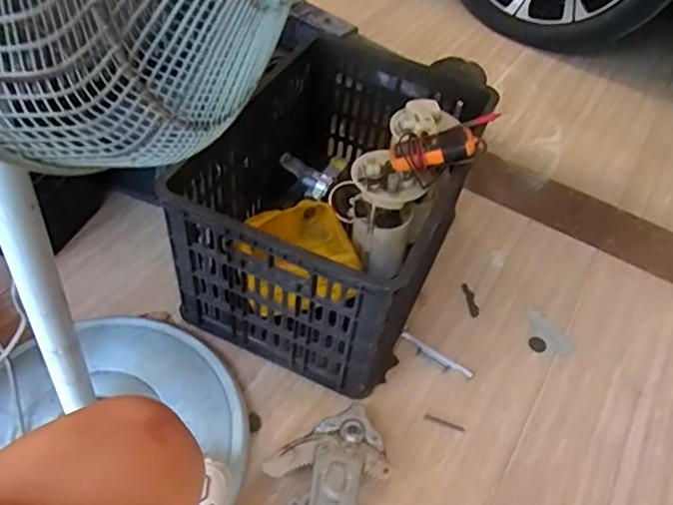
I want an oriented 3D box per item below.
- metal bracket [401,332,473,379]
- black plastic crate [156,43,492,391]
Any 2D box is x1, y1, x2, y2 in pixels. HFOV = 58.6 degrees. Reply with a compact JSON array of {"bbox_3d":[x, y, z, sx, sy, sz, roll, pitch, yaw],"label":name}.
[{"bbox_3d":[0.154,0.161,0.929,0.121,0.012,0.020,28,51,19],"label":"metal bracket"},{"bbox_3d":[0.002,-0.092,0.968,0.360,0.281,0.503,22,50,10],"label":"black plastic crate"}]

